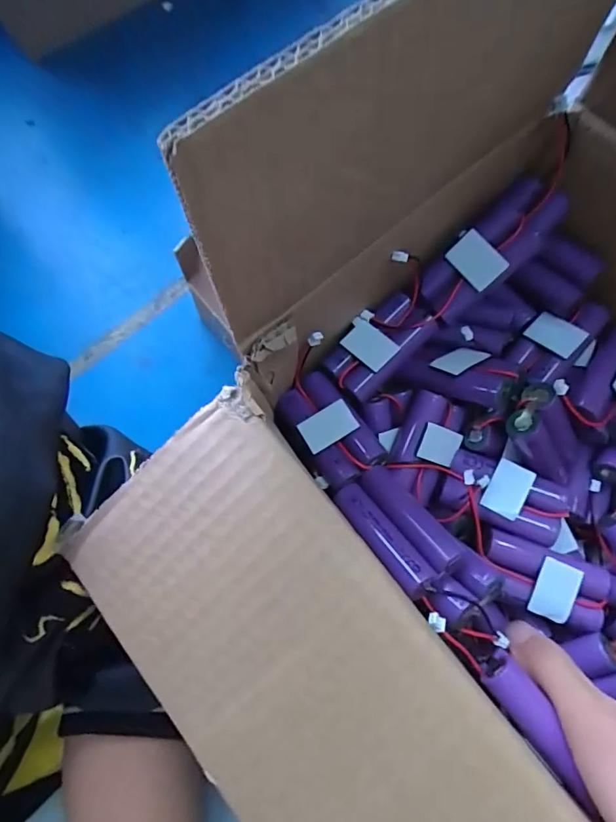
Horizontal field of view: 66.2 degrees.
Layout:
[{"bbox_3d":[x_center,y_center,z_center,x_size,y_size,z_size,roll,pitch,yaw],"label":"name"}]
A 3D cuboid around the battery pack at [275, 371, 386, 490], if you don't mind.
[{"bbox_3d":[0.010,0.010,0.269,0.035,0.018,0.064,-34,75,-7],"label":"battery pack"}]

